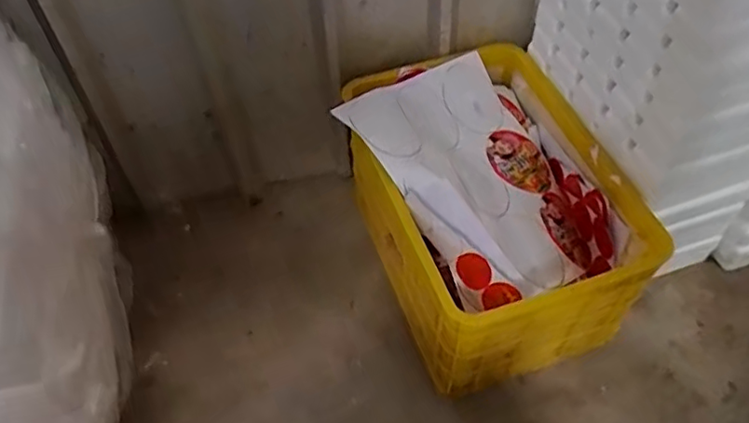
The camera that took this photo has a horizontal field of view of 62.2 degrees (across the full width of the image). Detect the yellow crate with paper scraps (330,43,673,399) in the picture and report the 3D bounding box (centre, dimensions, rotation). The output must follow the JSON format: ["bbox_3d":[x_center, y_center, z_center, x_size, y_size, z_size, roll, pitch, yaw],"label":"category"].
[{"bbox_3d":[0.189,-0.005,1.124,0.393,0.311,0.539,-17,52,-12],"label":"yellow crate with paper scraps"}]

